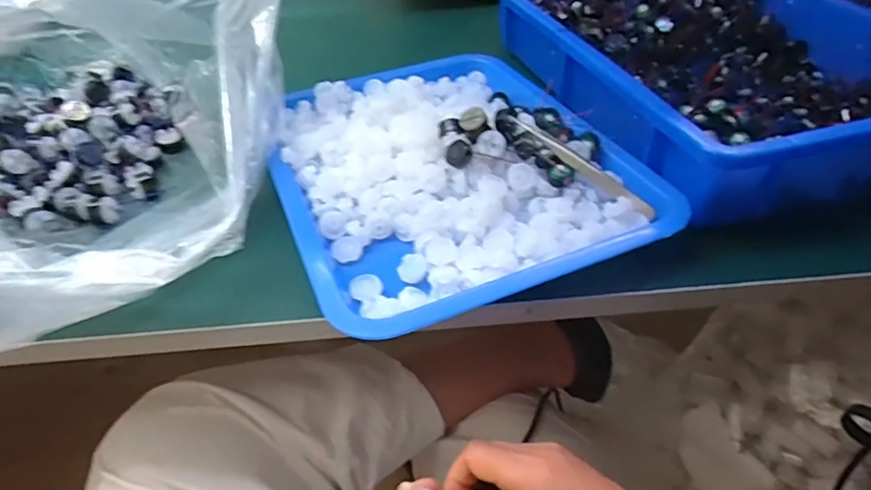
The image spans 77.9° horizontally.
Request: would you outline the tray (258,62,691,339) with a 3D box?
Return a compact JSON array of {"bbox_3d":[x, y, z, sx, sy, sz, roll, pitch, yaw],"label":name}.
[{"bbox_3d":[0.003,-0.071,0.438,0.255,0.041,0.309,-18,44,-15],"label":"tray"}]

